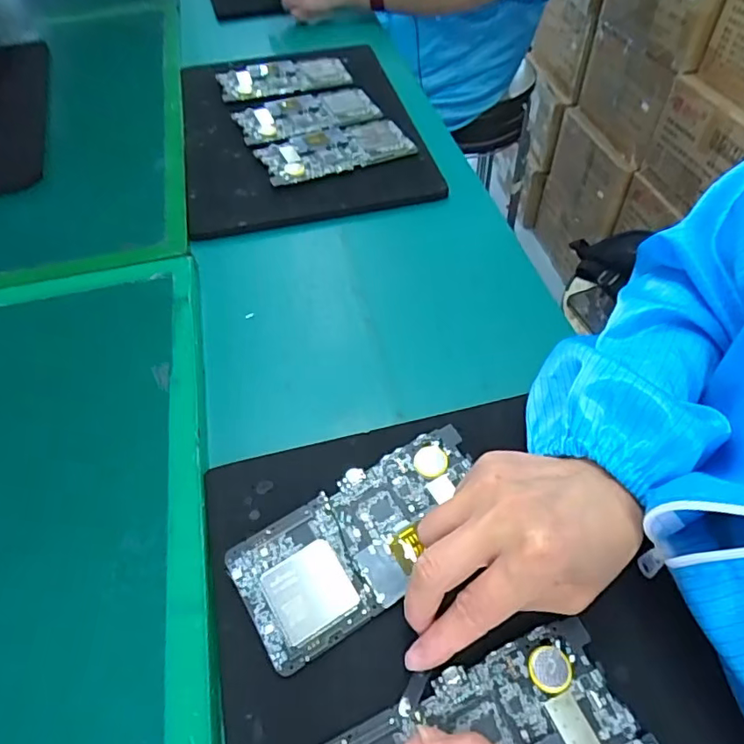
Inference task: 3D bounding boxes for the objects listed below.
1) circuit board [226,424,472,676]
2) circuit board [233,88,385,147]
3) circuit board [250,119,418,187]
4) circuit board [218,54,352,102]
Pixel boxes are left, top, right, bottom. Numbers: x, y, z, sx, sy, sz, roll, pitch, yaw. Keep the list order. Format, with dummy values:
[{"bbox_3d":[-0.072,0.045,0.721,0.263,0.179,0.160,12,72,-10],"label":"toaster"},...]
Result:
[{"bbox_3d":[-0.001,0.092,0.305,0.152,0.009,0.070,-29,57,-20],"label":"circuit board"},{"bbox_3d":[-0.072,-0.289,0.590,0.149,0.010,0.083,-19,54,-13],"label":"circuit board"},{"bbox_3d":[-0.038,-0.230,0.551,0.150,0.008,0.069,-21,55,-14],"label":"circuit board"},{"bbox_3d":[-0.107,-0.363,0.645,0.153,0.015,0.072,-17,54,-11],"label":"circuit board"}]

